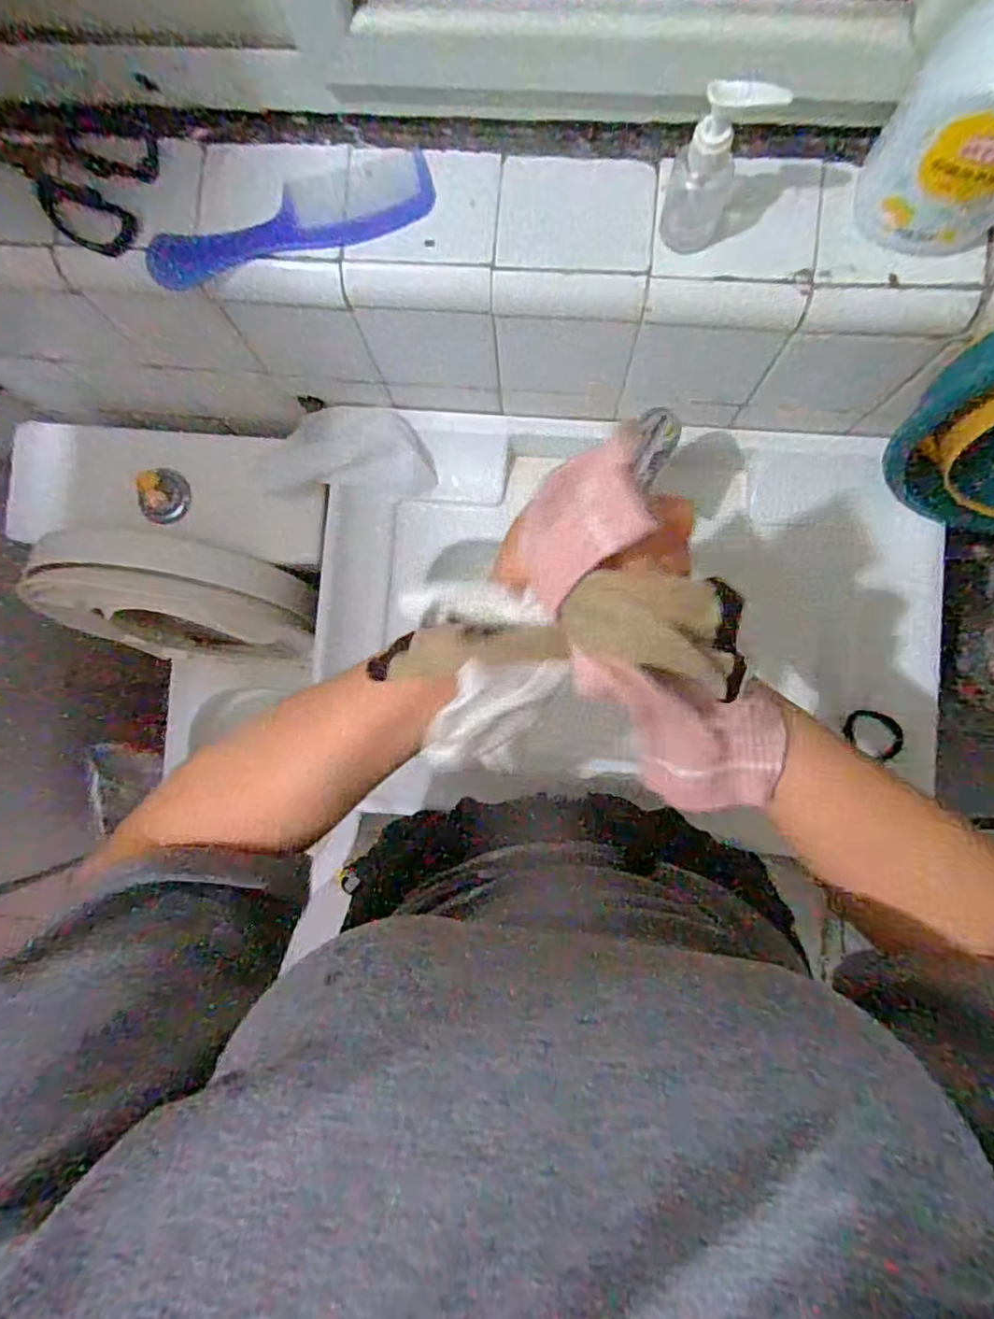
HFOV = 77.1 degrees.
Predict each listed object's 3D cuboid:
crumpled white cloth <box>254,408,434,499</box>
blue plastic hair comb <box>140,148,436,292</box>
[{"bbox_3d":[-0.157,-0.207,0.625,0.180,0.017,0.081,2,114,6],"label":"crumpled white cloth"},{"bbox_3d":[-0.147,-0.310,0.441,0.203,0.016,0.047,-12,86,2],"label":"blue plastic hair comb"}]

